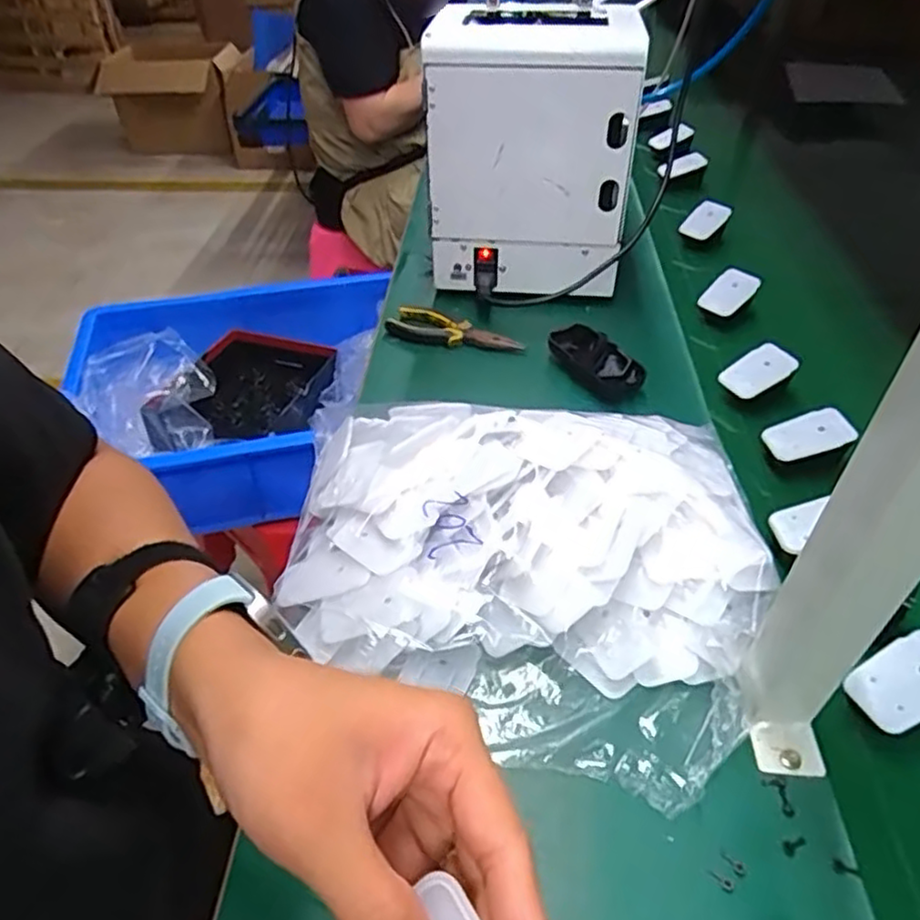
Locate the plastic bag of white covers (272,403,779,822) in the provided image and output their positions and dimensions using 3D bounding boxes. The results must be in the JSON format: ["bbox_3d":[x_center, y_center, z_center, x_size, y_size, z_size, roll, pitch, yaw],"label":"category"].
[{"bbox_3d":[0.040,0.048,0.504,0.347,0.071,0.296,13,47,14],"label":"plastic bag of white covers"}]

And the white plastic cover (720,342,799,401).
[{"bbox_3d":[0.295,-0.089,0.671,0.068,0.012,0.042,-35,67,2],"label":"white plastic cover"}]

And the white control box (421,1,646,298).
[{"bbox_3d":[0.078,-0.322,0.746,0.211,0.272,0.120,6,44,9],"label":"white control box"}]

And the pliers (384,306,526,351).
[{"bbox_3d":[-0.008,-0.138,0.743,0.154,0.013,0.049,19,48,21],"label":"pliers"}]

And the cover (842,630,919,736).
[{"bbox_3d":[0.283,0.140,0.428,0.068,0.006,0.045,-32,51,-5],"label":"cover"}]

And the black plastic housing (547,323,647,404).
[{"bbox_3d":[0.139,-0.099,0.692,0.045,0.032,0.109,-28,51,-25],"label":"black plastic housing"}]

